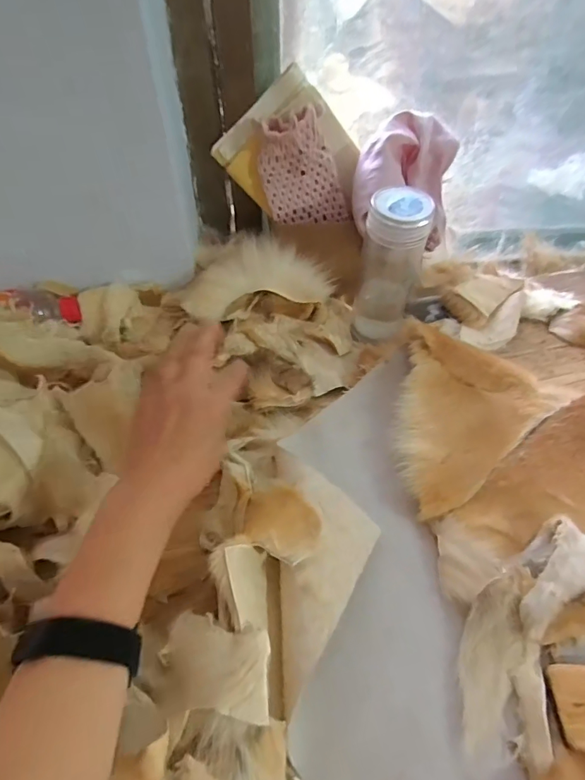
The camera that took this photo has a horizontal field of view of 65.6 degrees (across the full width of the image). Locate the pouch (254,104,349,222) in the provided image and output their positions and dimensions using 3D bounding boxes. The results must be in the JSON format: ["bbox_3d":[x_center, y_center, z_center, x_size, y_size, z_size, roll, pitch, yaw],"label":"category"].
[{"bbox_3d":[0.008,-0.245,0.521,0.085,0.124,0.022,-15,35,10],"label":"pouch"}]

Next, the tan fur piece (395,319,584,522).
[{"bbox_3d":[0.192,0.031,0.453,0.161,0.030,0.196,9,53,7],"label":"tan fur piece"}]

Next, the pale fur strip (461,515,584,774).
[{"bbox_3d":[0.182,0.184,0.355,0.074,0.023,0.195,24,56,18],"label":"pale fur strip"}]

